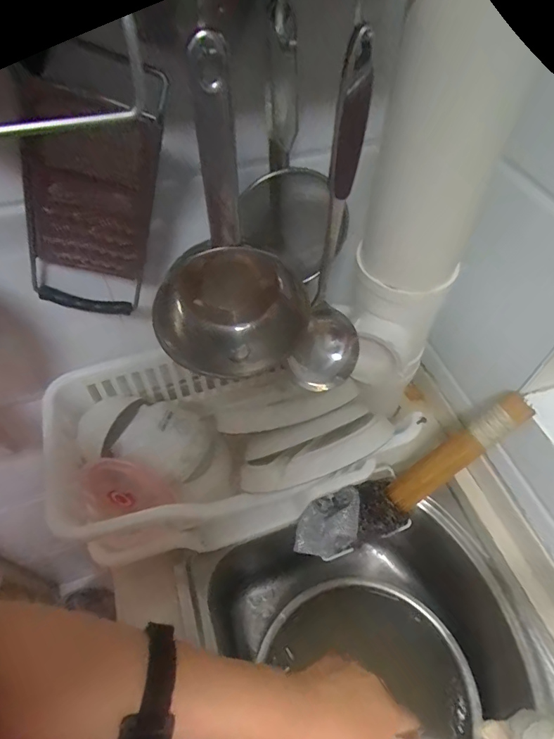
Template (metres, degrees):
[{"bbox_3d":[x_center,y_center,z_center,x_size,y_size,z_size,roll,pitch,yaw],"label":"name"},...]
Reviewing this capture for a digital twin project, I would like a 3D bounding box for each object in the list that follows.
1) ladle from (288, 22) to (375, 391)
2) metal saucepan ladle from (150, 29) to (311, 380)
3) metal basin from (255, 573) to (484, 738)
[{"bbox_3d":[0.061,-0.100,0.396,0.061,0.308,0.094,14,55,10],"label":"ladle"},{"bbox_3d":[-0.049,-0.111,0.389,0.146,0.285,0.092,-18,56,-13],"label":"metal saucepan ladle"},{"bbox_3d":[0.120,0.476,0.628,0.307,0.086,0.295,0,54,0],"label":"metal basin"}]

